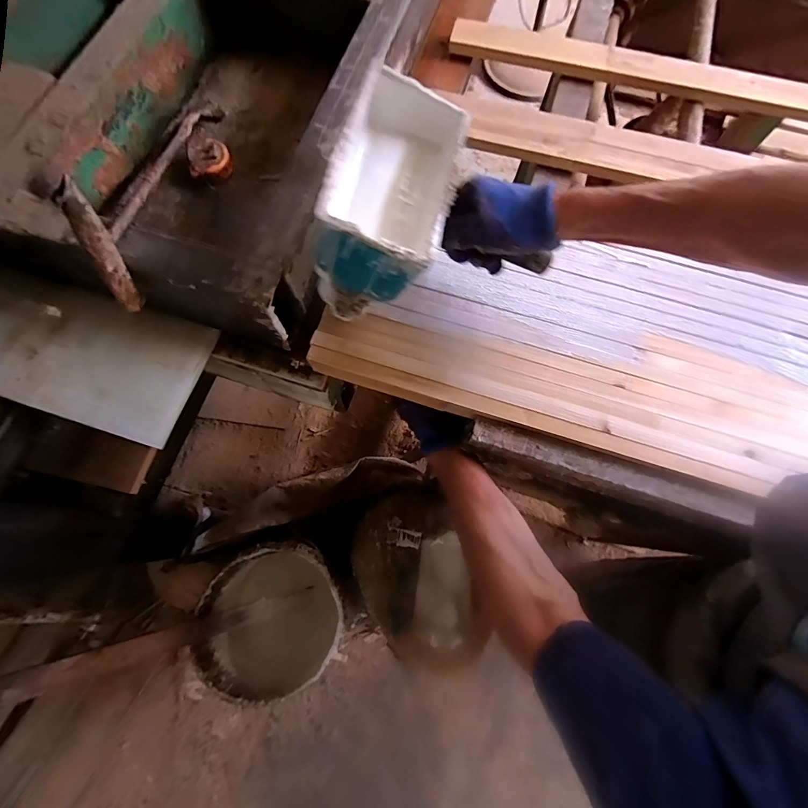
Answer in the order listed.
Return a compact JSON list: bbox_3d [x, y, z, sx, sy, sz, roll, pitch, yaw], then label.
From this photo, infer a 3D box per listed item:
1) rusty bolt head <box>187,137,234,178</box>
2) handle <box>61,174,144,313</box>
[{"bbox_3d":[-0.266,-0.338,0.527,0.054,0.023,0.054,-15,75,-6],"label":"rusty bolt head"},{"bbox_3d":[-0.281,-0.142,0.360,0.019,0.117,0.017,-2,47,-2],"label":"handle"}]

